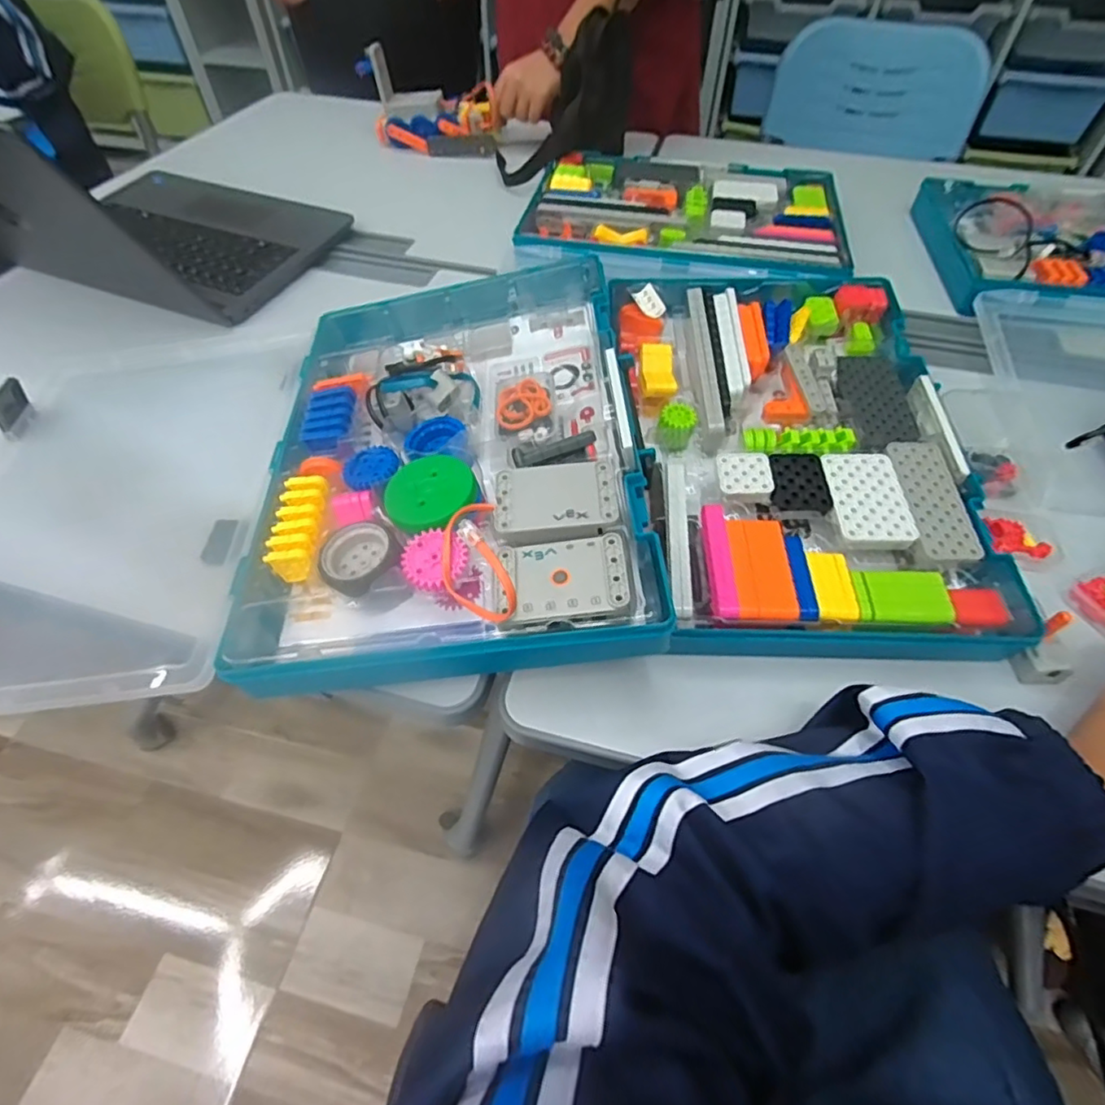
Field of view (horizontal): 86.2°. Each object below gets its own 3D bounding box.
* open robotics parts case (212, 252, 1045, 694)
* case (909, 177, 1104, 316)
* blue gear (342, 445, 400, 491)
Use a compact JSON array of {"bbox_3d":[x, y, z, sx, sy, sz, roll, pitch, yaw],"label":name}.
[{"bbox_3d":[0.050,-0.087,0.441,0.499,0.065,0.358,-2,54,-3],"label":"open robotics parts case"},{"bbox_3d":[0.609,-0.344,0.658,0.338,0.049,0.289,7,54,4],"label":"case"},{"bbox_3d":[-0.129,-0.062,0.416,0.040,0.004,0.039,1,54,-1],"label":"blue gear"}]

